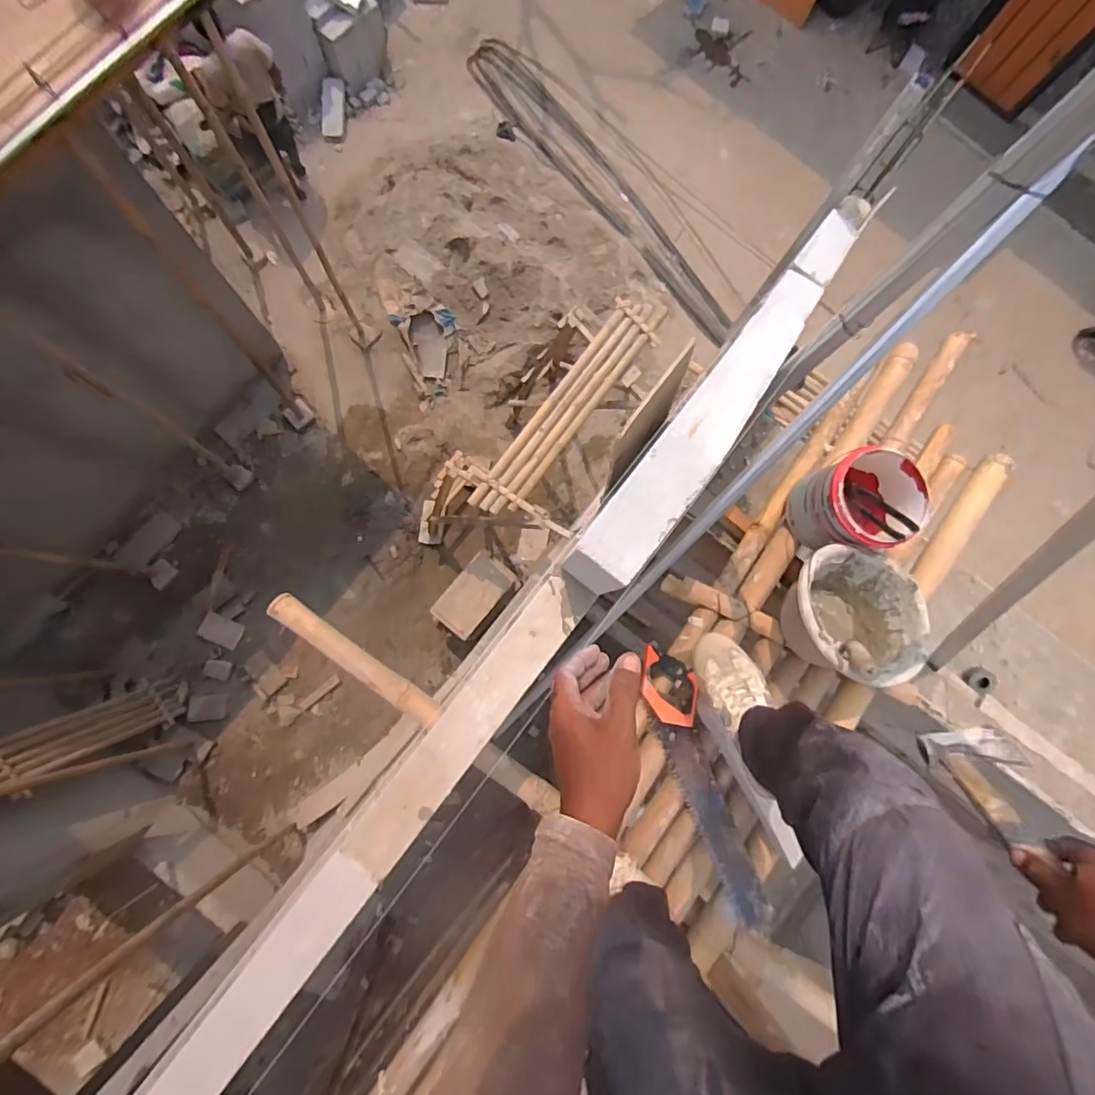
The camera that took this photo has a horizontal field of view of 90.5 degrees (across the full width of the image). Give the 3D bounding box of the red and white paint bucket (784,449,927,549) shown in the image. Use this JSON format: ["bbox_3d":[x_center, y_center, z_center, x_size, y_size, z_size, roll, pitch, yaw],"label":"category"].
[{"bbox_3d":[0.625,-0.086,1.118,0.187,0.203,0.181,0,82,-3],"label":"red and white paint bucket"}]

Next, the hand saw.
[{"bbox_3d":[0.310,0.475,1.085,0.100,0.030,0.559,-17,83,-5],"label":"hand saw"}]

